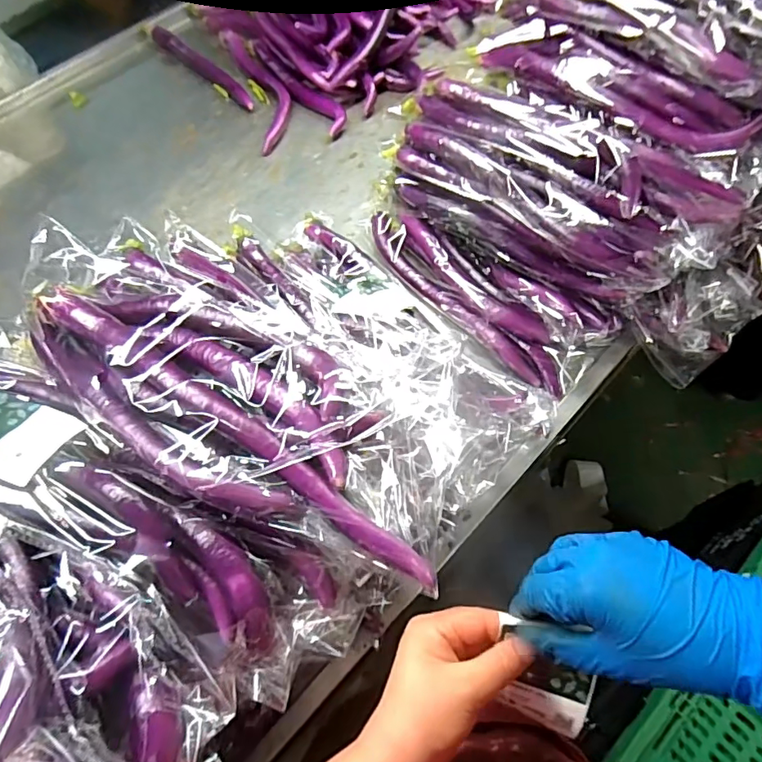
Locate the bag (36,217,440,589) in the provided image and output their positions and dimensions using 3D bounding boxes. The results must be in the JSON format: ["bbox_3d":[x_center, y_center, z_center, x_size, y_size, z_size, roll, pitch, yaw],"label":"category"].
[{"bbox_3d":[-0.127,0.003,0.374,0.384,0.056,0.139,24,66,16],"label":"bag"}]

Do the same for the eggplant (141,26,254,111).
[{"bbox_3d":[-0.343,-0.595,0.940,0.031,0.025,0.354,-42,67,-17],"label":"eggplant"}]

